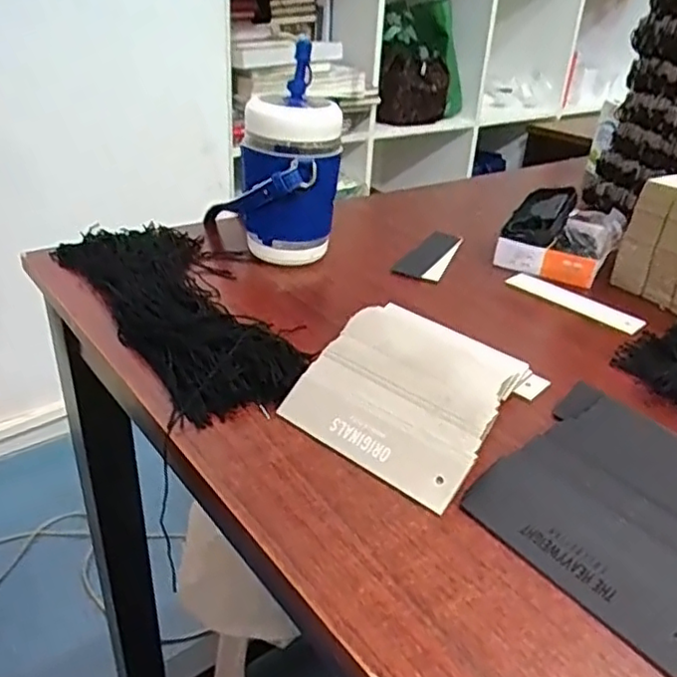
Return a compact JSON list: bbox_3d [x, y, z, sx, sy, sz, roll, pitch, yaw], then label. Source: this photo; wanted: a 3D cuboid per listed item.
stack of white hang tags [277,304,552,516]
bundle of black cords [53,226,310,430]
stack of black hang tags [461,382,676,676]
[{"bbox_3d":[0.046,0.032,0.432,0.131,0.030,0.158,21,33,27],"label":"stack of white hang tags"},{"bbox_3d":[-0.131,-0.031,0.518,0.109,0.032,0.291,-13,33,-28],"label":"bundle of black cords"},{"bbox_3d":[0.156,0.087,0.354,0.132,0.032,0.139,-17,36,-34],"label":"stack of black hang tags"}]

